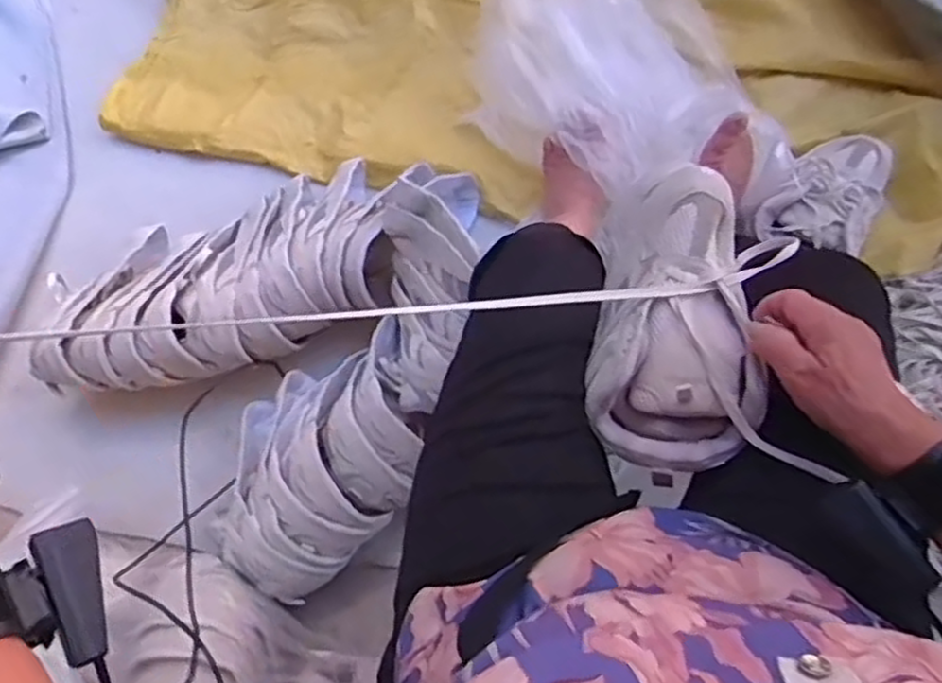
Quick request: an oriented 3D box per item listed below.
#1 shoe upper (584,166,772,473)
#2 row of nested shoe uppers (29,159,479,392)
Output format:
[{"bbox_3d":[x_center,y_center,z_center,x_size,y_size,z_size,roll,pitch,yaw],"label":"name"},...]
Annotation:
[{"bbox_3d":[0.154,-0.018,0.593,0.120,0.096,0.236,3,72,2],"label":"shoe upper"},{"bbox_3d":[-0.256,-0.099,0.925,0.549,0.167,0.240,-13,77,-1],"label":"row of nested shoe uppers"}]

